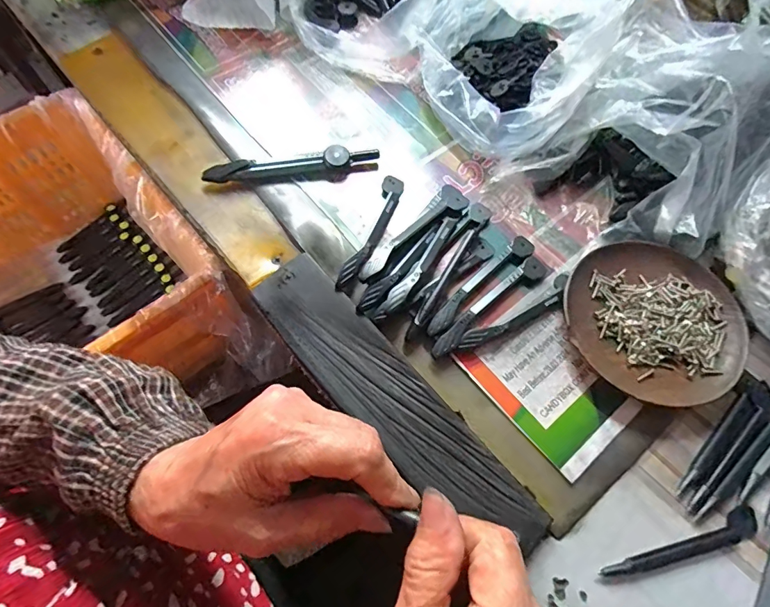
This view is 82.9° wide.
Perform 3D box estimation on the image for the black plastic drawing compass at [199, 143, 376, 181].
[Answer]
[{"bbox_3d":[-0.071,-0.106,0.337,0.132,0.016,0.017,-12,68,-7],"label":"black plastic drawing compass"}]

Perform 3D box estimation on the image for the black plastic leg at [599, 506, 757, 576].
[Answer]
[{"bbox_3d":[0.170,0.139,0.247,0.100,0.004,0.015,-17,69,-9],"label":"black plastic leg"}]

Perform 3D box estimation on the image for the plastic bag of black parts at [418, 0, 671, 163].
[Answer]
[{"bbox_3d":[0.128,-0.211,0.346,0.185,0.088,0.143,-30,71,-14],"label":"plastic bag of black parts"}]

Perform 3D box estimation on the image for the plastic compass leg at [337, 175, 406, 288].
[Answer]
[{"bbox_3d":[-0.009,-0.053,0.316,0.016,0.017,0.106,18,68,5],"label":"plastic compass leg"}]

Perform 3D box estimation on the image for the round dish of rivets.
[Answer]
[{"bbox_3d":[0.180,0.011,0.296,0.113,0.014,0.112,1,67,-2],"label":"round dish of rivets"}]

